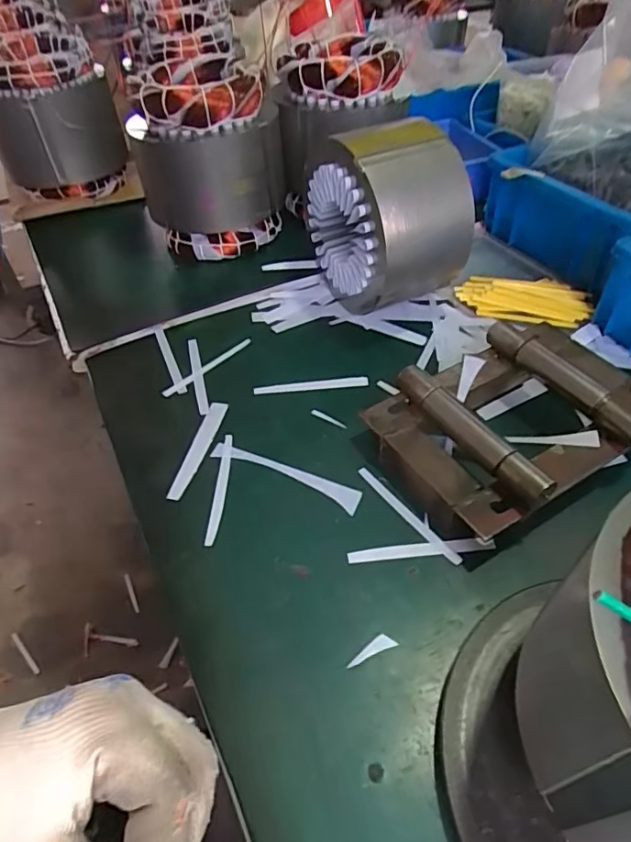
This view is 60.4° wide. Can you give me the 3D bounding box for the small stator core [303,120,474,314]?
[{"bbox_3d":[0.065,-0.181,0.492,0.110,0.148,0.125,-21,50,-13],"label":"small stator core"}]

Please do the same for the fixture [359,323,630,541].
[{"bbox_3d":[0.153,-0.008,0.398,0.199,0.049,0.136,-28,52,-19],"label":"fixture"}]

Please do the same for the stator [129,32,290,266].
[{"bbox_3d":[-0.108,-0.281,0.574,0.141,0.167,0.150,-7,48,-1],"label":"stator"}]

